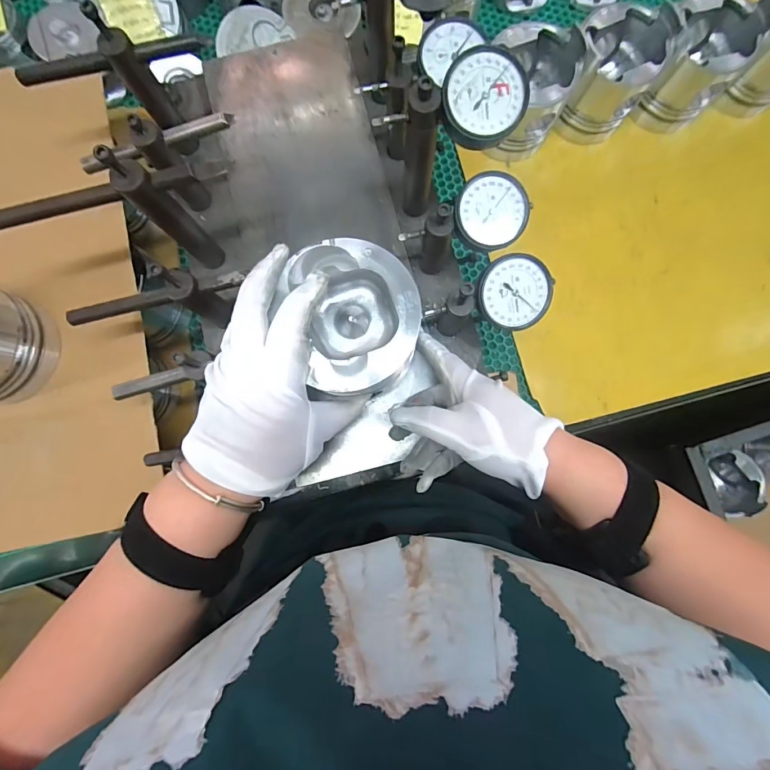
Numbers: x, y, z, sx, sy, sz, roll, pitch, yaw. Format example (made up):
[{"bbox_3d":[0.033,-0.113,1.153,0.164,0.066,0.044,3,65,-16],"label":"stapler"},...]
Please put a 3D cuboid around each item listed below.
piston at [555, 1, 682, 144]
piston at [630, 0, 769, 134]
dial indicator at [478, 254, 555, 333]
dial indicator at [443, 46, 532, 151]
[{"bbox_3d":[0.261,-0.360,0.473,0.092,0.111,0.093,0,84,-1],"label":"piston"},{"bbox_3d":[0.365,-0.378,0.479,0.086,0.114,0.089,0,84,-1],"label":"piston"},{"bbox_3d":[0.095,-0.070,0.304,0.052,0.020,0.053,2,102,-4],"label":"dial indicator"},{"bbox_3d":[0.064,-0.190,0.269,0.053,0.025,0.054,1,99,-5],"label":"dial indicator"}]

